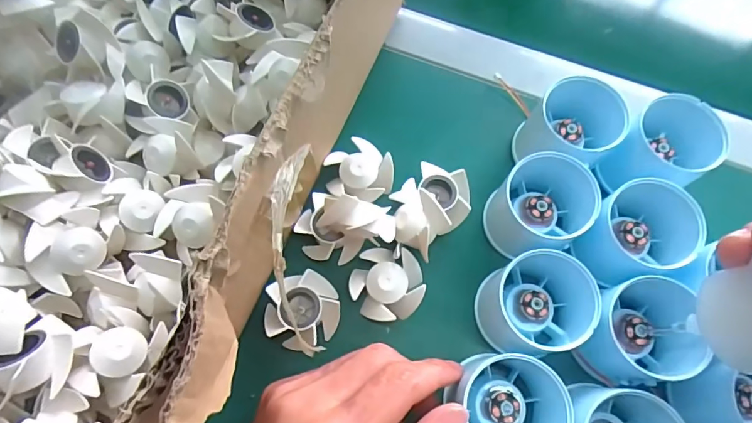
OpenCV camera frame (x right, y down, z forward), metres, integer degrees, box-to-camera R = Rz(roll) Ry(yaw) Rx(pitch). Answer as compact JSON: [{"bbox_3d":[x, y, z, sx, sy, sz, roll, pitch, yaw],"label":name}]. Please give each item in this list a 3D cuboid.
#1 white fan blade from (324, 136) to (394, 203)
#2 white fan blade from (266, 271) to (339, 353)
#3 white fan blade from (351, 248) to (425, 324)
[{"bbox_3d":[-0.010,-0.027,0.298,0.043,0.014,0.039,10,70,3],"label":"white fan blade"},{"bbox_3d":[-0.043,0.058,0.270,0.042,0.019,0.039,0,70,-1],"label":"white fan blade"},{"bbox_3d":[0.007,0.044,0.275,0.043,0.016,0.042,-2,70,-2],"label":"white fan blade"}]

